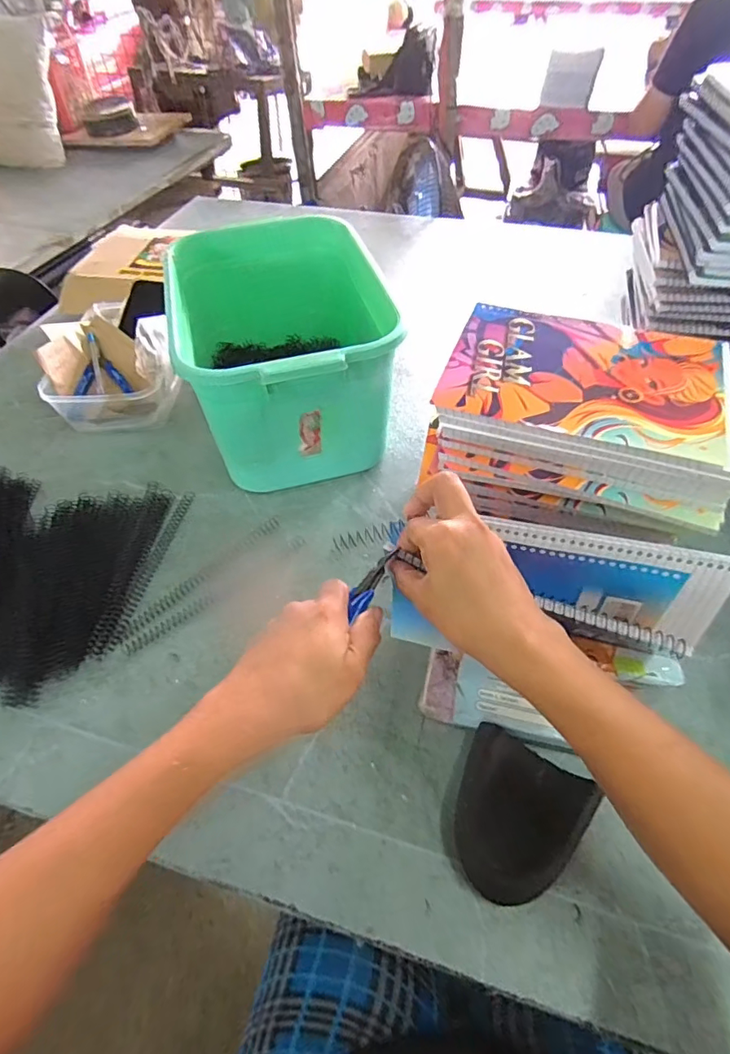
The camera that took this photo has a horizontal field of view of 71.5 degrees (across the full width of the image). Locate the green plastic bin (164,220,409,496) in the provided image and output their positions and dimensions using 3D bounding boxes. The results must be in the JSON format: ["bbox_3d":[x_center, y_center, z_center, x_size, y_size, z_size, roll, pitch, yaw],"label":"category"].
[{"bbox_3d":[-0.107,-0.235,0.656,0.234,0.180,0.370,-12,53,-7],"label":"green plastic bin"}]

